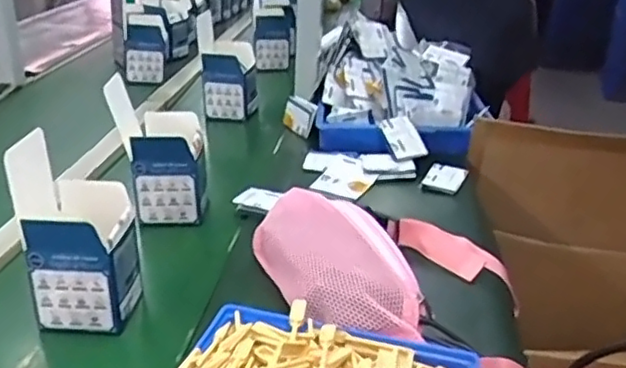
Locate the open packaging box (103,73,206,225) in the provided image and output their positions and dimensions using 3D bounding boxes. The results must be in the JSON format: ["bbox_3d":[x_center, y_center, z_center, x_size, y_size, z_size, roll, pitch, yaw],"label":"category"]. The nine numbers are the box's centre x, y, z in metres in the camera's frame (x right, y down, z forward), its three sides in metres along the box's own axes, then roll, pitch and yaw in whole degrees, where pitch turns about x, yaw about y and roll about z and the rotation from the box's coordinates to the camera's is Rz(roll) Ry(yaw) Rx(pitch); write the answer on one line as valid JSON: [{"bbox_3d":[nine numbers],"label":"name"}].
[{"bbox_3d":[-0.194,-0.041,0.829,0.108,0.161,0.094,-8,26,-13],"label":"open packaging box"}]

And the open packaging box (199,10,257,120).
[{"bbox_3d":[-0.149,-0.213,1.176,0.091,0.162,0.098,0,25,5],"label":"open packaging box"}]

